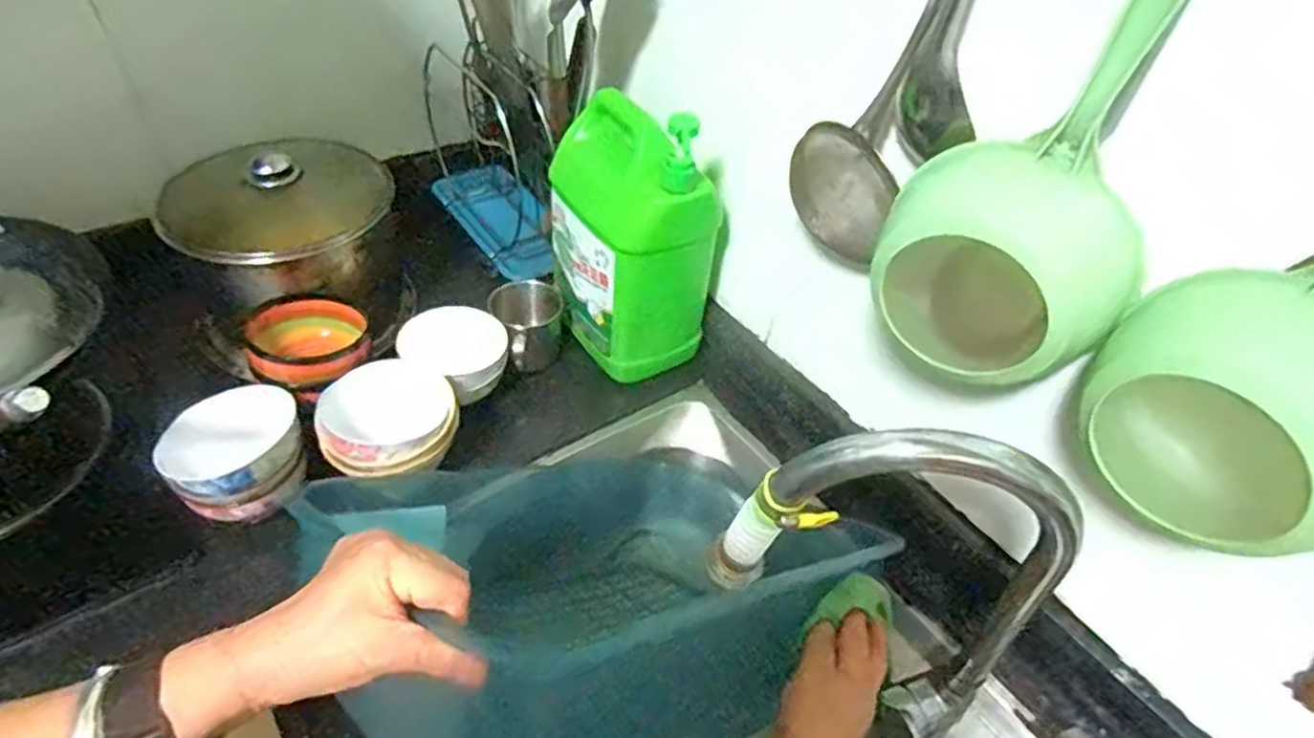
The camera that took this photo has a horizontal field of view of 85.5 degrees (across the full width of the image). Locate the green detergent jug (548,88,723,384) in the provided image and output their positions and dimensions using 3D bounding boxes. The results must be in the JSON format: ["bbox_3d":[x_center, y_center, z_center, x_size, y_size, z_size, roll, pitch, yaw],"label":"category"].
[{"bbox_3d":[-0.033,-0.147,0.772,0.125,0.284,0.169,-26,54,-27],"label":"green detergent jug"}]

